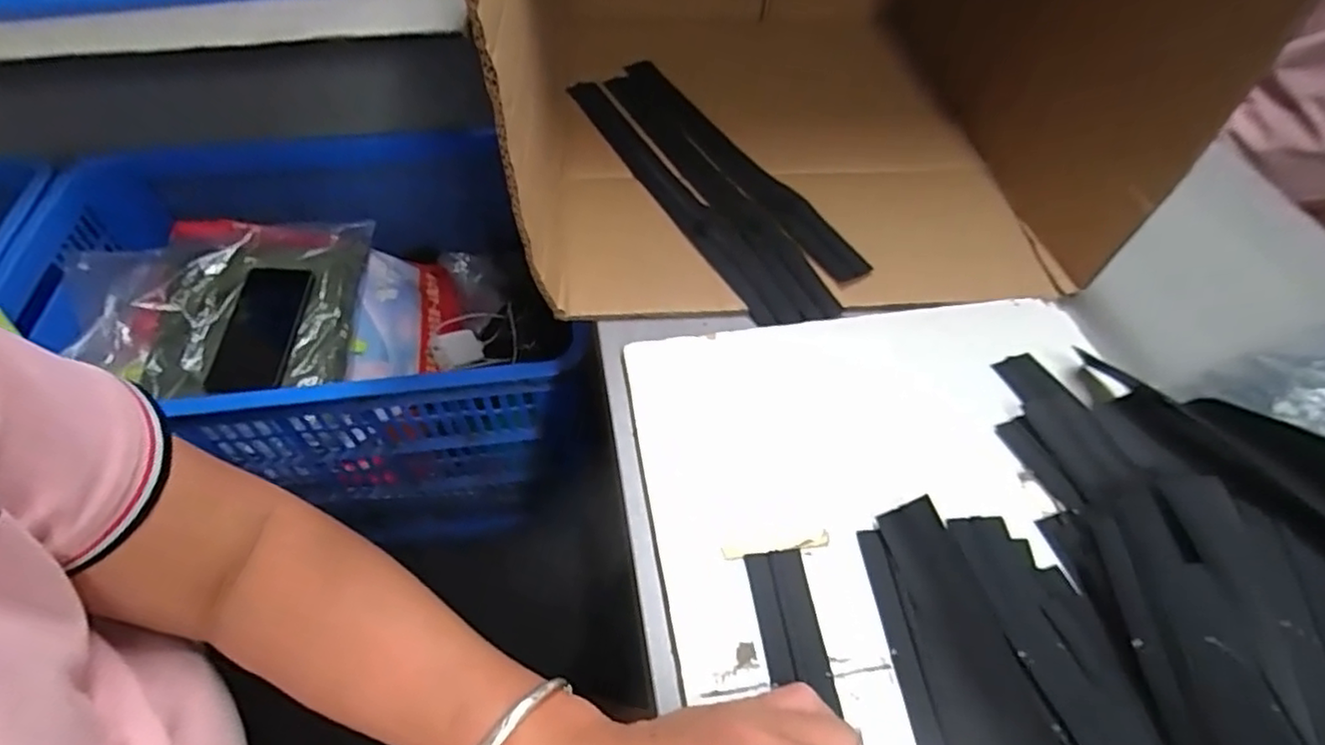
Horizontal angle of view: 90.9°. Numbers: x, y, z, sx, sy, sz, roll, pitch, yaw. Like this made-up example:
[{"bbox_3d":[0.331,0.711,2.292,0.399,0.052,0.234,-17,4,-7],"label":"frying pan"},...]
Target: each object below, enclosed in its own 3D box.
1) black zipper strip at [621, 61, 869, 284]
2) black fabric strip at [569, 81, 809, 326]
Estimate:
[{"bbox_3d":[0.059,-0.187,0.569,0.035,0.008,0.336,-26,58,-17],"label":"black zipper strip"},{"bbox_3d":[0.005,-0.154,0.543,0.032,0.009,0.343,-30,58,-8],"label":"black fabric strip"}]

